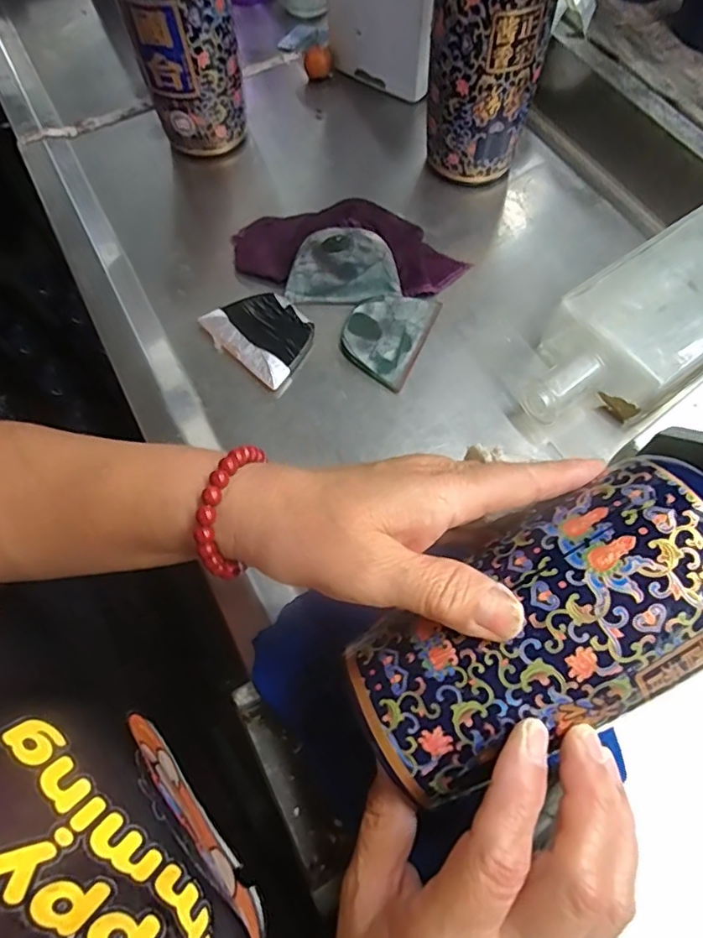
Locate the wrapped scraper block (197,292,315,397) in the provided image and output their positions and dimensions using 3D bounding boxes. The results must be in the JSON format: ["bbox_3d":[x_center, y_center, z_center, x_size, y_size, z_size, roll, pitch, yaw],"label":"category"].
[{"bbox_3d":[-0.066,-0.101,0.420,0.084,0.011,0.059,37,72,19],"label":"wrapped scraper block"}]

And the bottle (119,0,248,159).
[{"bbox_3d":[-0.136,-0.352,0.453,0.082,0.189,0.081,-18,67,-3],"label":"bottle"}]

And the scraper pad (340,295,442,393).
[{"bbox_3d":[0.025,-0.100,0.416,0.057,0.010,0.081,22,71,13],"label":"scraper pad"}]

